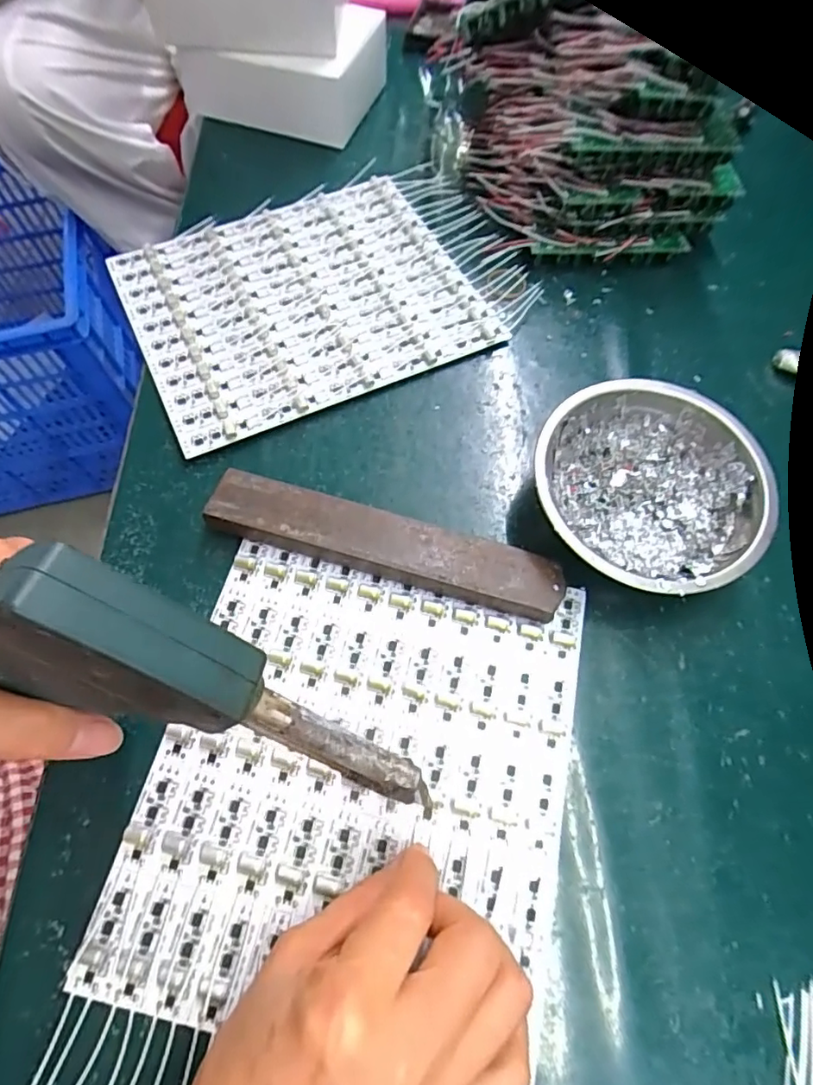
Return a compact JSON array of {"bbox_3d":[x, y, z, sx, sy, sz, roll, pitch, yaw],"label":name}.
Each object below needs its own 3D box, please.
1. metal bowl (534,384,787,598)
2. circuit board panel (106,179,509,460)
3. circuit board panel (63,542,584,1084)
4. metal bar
[{"bbox_3d":[0.132,-0.026,0.309,0.123,0.046,0.115,0,66,0],"label":"metal bowl"},{"bbox_3d":[-0.077,-0.173,0.395,0.224,0.011,0.198,-24,73,-6],"label":"circuit board panel"},{"bbox_3d":[-0.022,0.114,0.270,0.195,0.006,0.206,12,68,3],"label":"circuit board panel"},{"bbox_3d":[-0.013,0.001,0.313,0.198,0.019,0.036,15,67,7],"label":"metal bar"}]

